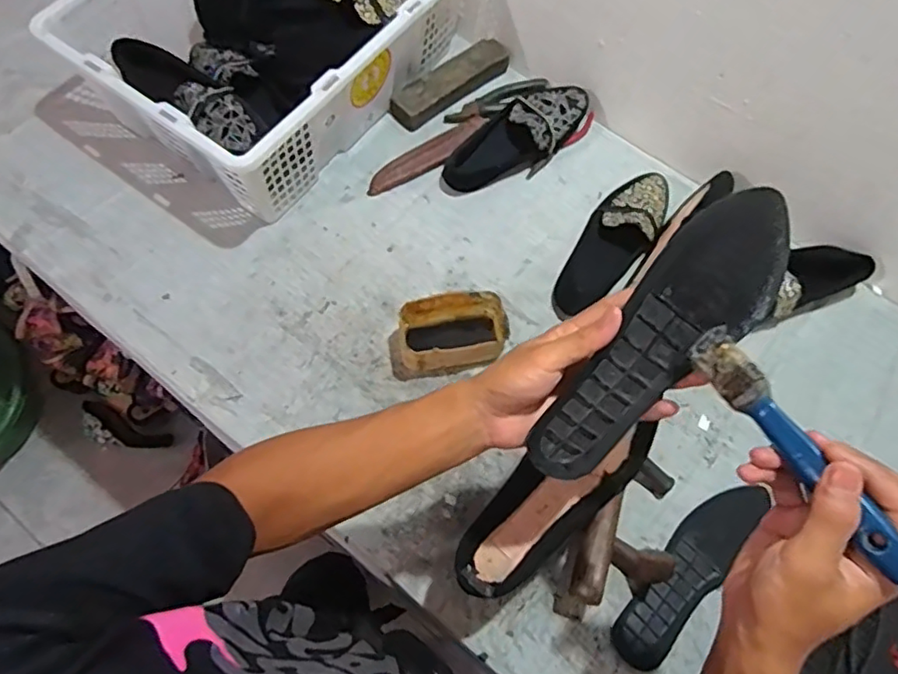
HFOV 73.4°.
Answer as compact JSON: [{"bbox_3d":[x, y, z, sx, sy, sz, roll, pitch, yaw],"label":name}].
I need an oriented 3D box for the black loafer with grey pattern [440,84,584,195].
[{"bbox_3d":[0.092,-0.278,0.850,0.240,0.067,0.091,-34,72,-2],"label":"black loafer with grey pattern"}]

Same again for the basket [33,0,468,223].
[{"bbox_3d":[-0.224,-0.419,0.828,0.342,0.161,0.474,36,70,12],"label":"basket"}]

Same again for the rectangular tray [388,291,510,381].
[{"bbox_3d":[-0.004,-0.004,0.726,0.138,0.058,0.080,-10,68,-7],"label":"rectangular tray"}]

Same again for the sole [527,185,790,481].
[{"bbox_3d":[0.142,0.002,0.399,0.069,0.041,0.236,40,99,13],"label":"sole"}]

